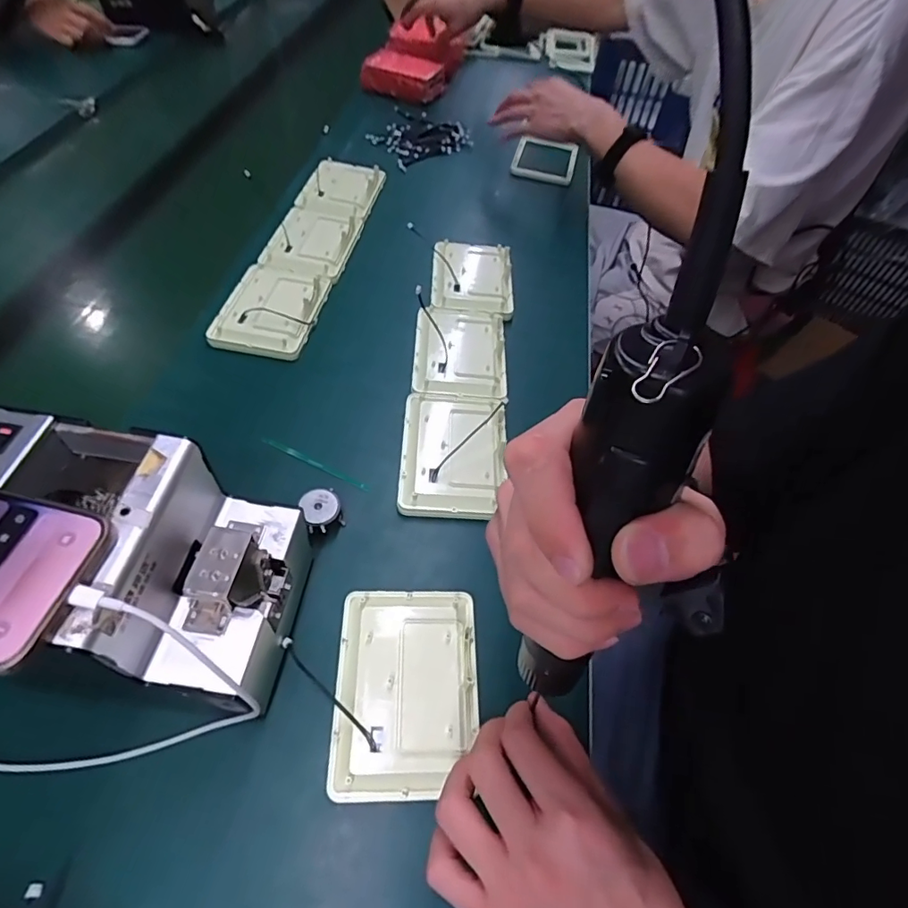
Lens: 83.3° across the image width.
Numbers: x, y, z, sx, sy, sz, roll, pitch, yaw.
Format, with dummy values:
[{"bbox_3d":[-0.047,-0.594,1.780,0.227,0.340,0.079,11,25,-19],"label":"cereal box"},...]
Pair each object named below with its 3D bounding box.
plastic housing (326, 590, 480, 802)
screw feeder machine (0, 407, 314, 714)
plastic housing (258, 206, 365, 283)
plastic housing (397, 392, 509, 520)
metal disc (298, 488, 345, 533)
[{"bbox_3d":[-0.033,0.162,0.361,0.097,0.016,0.133,2,54,-4],"label":"plastic housing"},{"bbox_3d":[-0.194,0.074,0.322,0.171,0.149,0.126,9,54,1],"label":"screw feeder machine"},{"bbox_3d":[-0.181,-0.272,0.655,0.096,0.020,0.132,10,54,2],"label":"plastic housing"},{"bbox_3d":[-0.001,-0.003,0.486,0.097,0.017,0.132,3,54,-3],"label":"plastic housing"},{"bbox_3d":[-0.111,0.050,0.431,0.031,0.029,0.032,-26,61,-22],"label":"metal disc"}]

